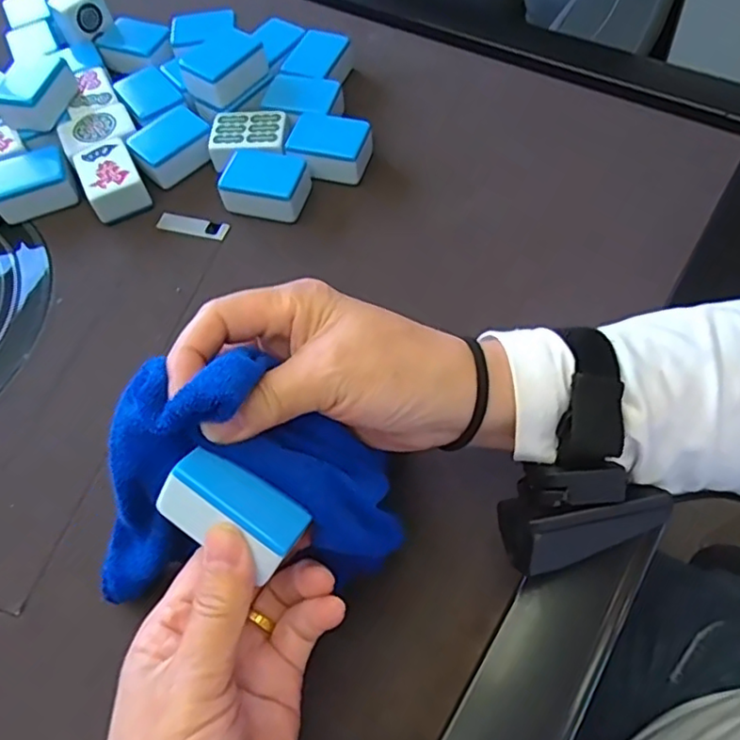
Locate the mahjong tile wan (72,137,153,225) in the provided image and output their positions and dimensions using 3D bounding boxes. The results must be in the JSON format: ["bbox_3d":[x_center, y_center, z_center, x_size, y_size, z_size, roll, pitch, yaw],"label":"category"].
[{"bbox_3d":[-0.180,-0.132,0.440,0.037,0.026,0.054,-27,62,-11],"label":"mahjong tile wan"}]

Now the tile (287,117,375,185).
[{"bbox_3d":[-0.028,-0.156,0.439,0.055,0.022,0.039,11,62,10],"label":"tile"}]

